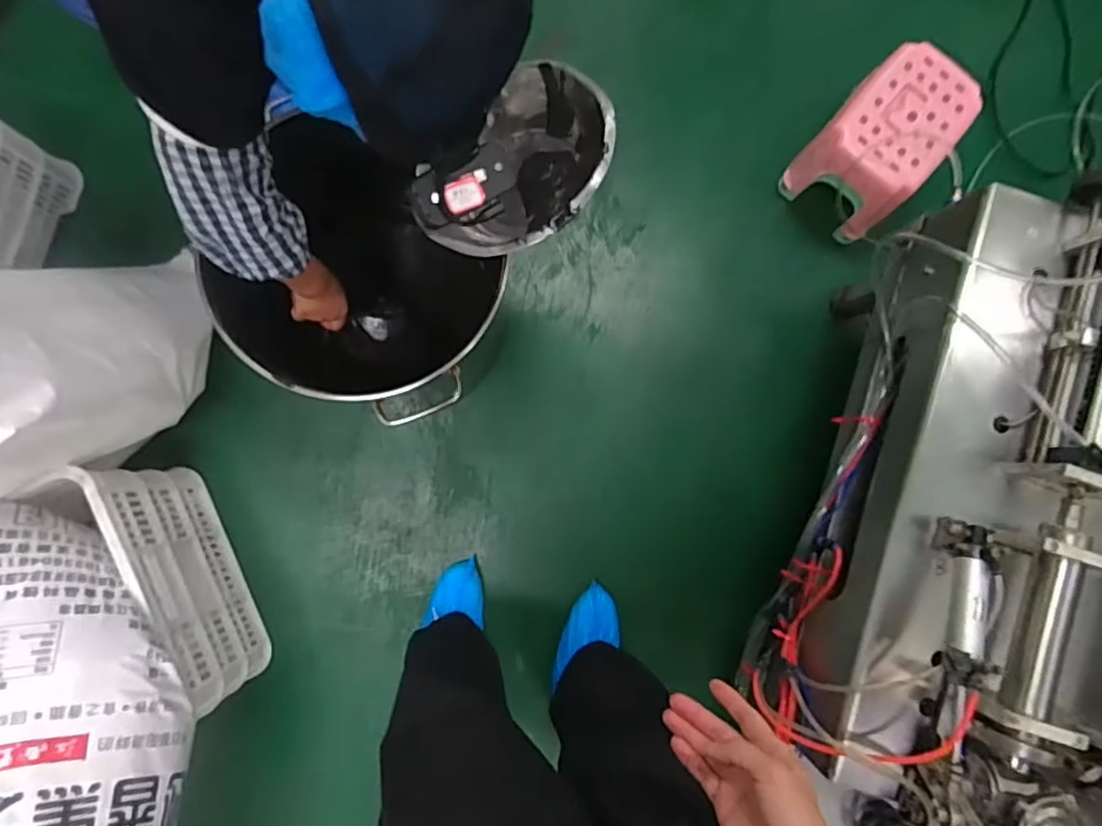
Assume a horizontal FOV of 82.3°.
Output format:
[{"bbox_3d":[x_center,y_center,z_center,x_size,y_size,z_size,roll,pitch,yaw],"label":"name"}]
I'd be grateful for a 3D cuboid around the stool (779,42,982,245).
[{"bbox_3d":[0.623,-0.518,1.202,0.199,0.185,0.278,38,85,1],"label":"stool"}]

